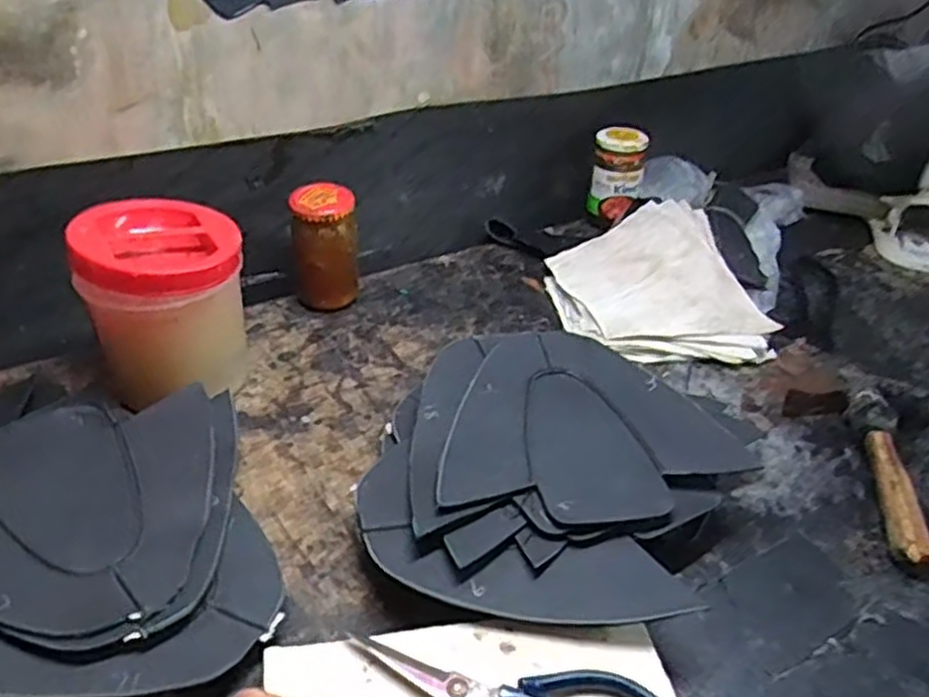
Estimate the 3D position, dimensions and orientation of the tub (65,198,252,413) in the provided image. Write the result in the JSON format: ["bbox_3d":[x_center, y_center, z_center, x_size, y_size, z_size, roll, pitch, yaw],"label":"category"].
[{"bbox_3d":[-0.235,-0.028,0.608,0.111,0.150,0.105,2,35,-2],"label":"tub"}]

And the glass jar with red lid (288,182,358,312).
[{"bbox_3d":[-0.136,-0.097,0.741,0.058,0.119,0.059,2,35,-2],"label":"glass jar with red lid"}]

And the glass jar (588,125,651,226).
[{"bbox_3d":[0.181,-0.204,0.897,0.061,0.098,0.061,7,35,5],"label":"glass jar"}]

